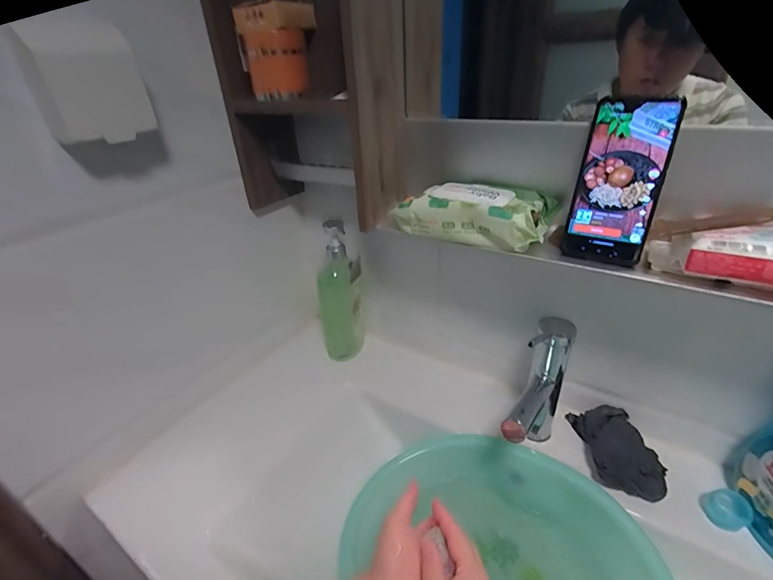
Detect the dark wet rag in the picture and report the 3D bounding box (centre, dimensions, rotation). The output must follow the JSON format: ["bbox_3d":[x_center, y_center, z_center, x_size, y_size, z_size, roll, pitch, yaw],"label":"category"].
[{"bbox_3d":[0.321,0.215,0.542,0.077,0.058,0.144,-3,31,2],"label":"dark wet rag"}]

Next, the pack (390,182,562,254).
[{"bbox_3d":[0.107,-0.102,0.498,0.195,0.051,0.103,14,36,28],"label":"pack"}]

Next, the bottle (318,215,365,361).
[{"bbox_3d":[-0.090,0.010,0.735,0.085,0.271,0.065,-10,32,-9],"label":"bottle"}]

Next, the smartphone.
[{"bbox_3d":[0.247,-0.112,0.410,0.077,0.167,0.012,17,15,31],"label":"smartphone"}]

